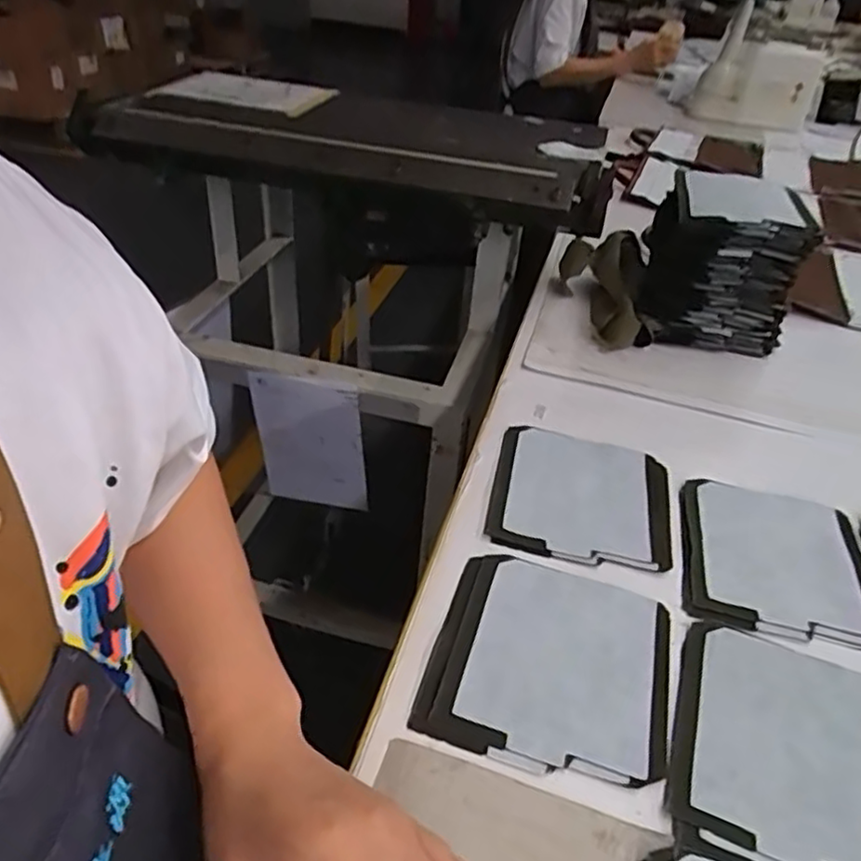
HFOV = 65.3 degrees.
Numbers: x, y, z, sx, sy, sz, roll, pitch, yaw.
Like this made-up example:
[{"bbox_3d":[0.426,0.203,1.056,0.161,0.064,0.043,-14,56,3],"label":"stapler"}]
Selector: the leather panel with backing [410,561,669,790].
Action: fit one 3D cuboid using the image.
[{"bbox_3d":[0.074,0.139,0.405,0.137,0.009,0.138,14,38,11],"label":"leather panel with backing"}]

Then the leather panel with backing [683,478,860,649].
[{"bbox_3d":[0.249,0.089,0.482,0.124,0.011,0.136,13,38,10],"label":"leather panel with backing"}]

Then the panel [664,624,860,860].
[{"bbox_3d":[0.208,0.175,0.372,0.134,0.004,0.133,18,39,15],"label":"panel"}]

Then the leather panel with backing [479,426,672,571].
[{"bbox_3d":[0.116,0.050,0.515,0.131,0.008,0.132,11,38,7],"label":"leather panel with backing"}]

